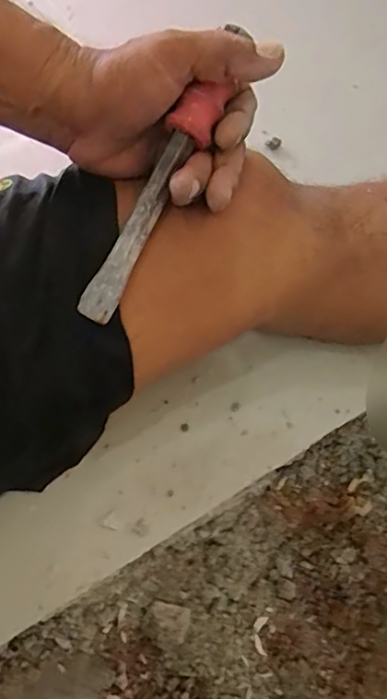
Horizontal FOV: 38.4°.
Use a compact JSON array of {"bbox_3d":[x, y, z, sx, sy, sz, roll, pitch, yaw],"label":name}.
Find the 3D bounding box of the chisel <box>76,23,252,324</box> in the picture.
[{"bbox_3d":[-0.021,-0.106,0.342,0.021,0.020,0.193,28,91,13],"label":"chisel"}]

